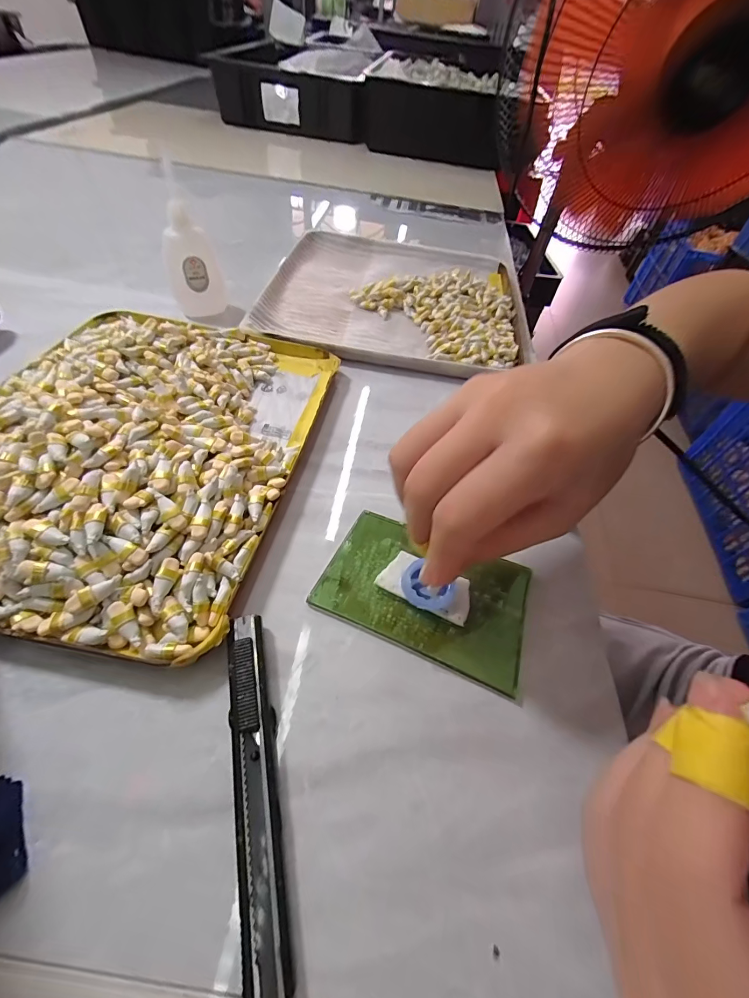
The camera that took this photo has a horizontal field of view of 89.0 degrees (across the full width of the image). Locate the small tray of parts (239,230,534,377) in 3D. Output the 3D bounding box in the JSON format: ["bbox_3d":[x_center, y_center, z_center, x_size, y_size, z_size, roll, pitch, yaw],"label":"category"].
[{"bbox_3d":[0.024,-0.207,0.379,0.246,0.017,0.234,9,52,-1],"label":"small tray of parts"}]

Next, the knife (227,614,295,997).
[{"bbox_3d":[-0.044,0.108,0.141,0.015,0.011,0.130,-10,55,-13],"label":"knife"}]

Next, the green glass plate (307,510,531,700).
[{"bbox_3d":[0.027,0.047,0.199,0.102,0.005,0.064,21,54,10],"label":"green glass plate"}]

